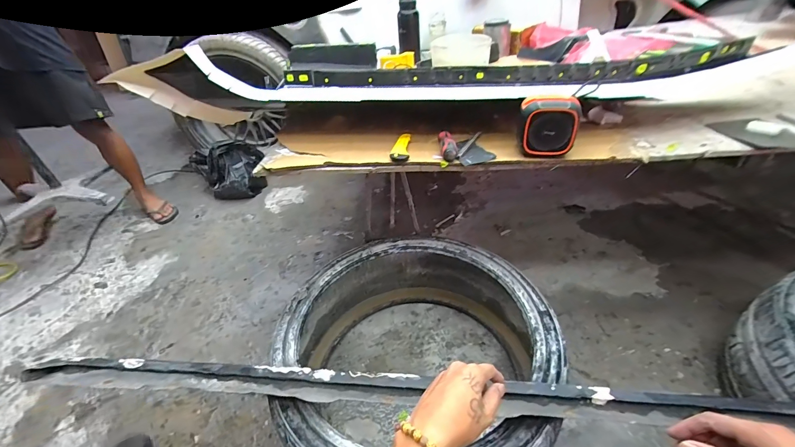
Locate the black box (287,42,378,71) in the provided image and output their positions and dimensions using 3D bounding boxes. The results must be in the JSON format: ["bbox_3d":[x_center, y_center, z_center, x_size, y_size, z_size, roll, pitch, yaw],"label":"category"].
[{"bbox_3d":[-0.243,-0.634,1.275,0.330,0.085,0.067,-3,38,3],"label":"black box"}]

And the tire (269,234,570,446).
[{"bbox_3d":[0.047,0.308,0.796,0.583,0.246,0.628,-10,38,-7],"label":"tire"}]

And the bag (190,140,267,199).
[{"bbox_3d":[-0.825,-0.269,1.671,0.303,0.238,0.264,-26,43,-25],"label":"bag"}]

